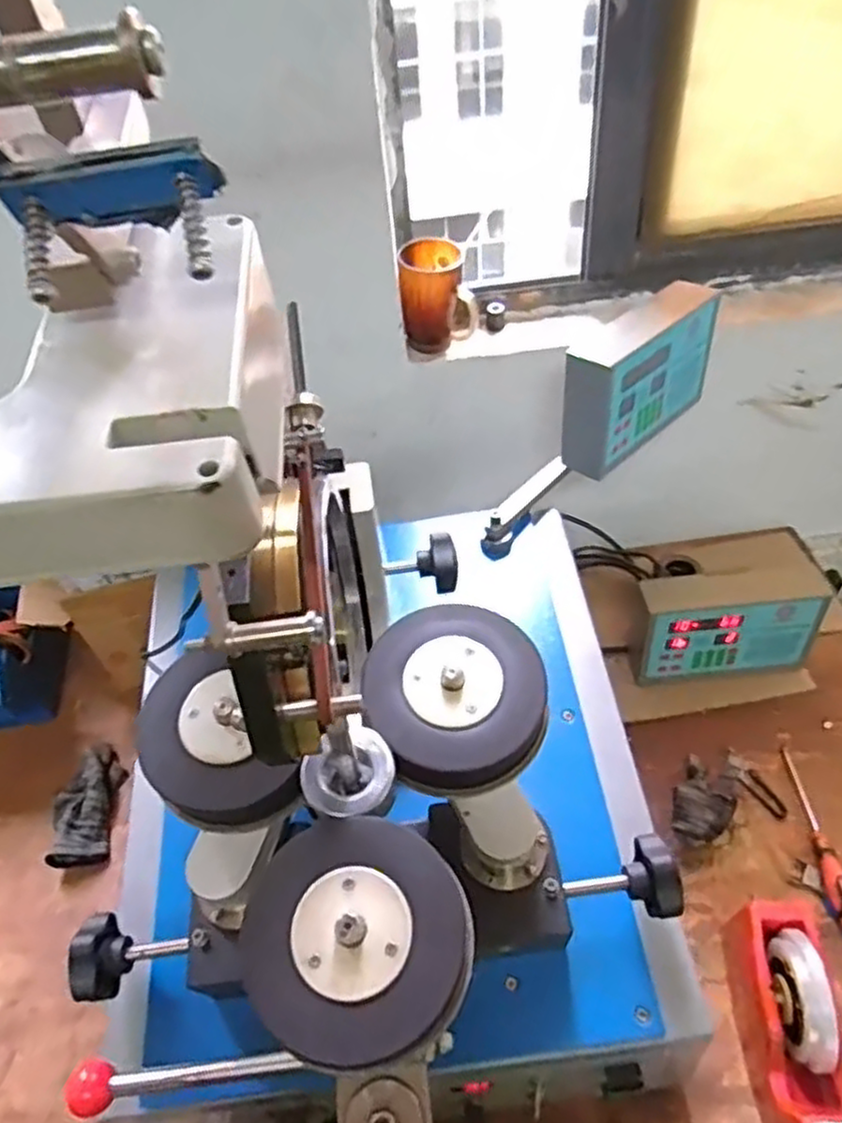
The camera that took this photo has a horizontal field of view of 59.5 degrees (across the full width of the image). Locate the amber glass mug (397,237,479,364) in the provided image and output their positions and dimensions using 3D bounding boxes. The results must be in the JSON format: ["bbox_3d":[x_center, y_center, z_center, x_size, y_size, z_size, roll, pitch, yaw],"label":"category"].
[{"bbox_3d":[0.024,-0.332,0.930,0.089,0.119,0.086,-2,46,5],"label":"amber glass mug"}]

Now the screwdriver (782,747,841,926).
[{"bbox_3d":[0.456,0.308,0.849,0.025,0.035,0.222,-2,46,5],"label":"screwdriver"}]

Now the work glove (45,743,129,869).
[{"bbox_3d":[-0.431,0.311,0.949,0.079,0.042,0.158,-4,46,3],"label":"work glove"}]

